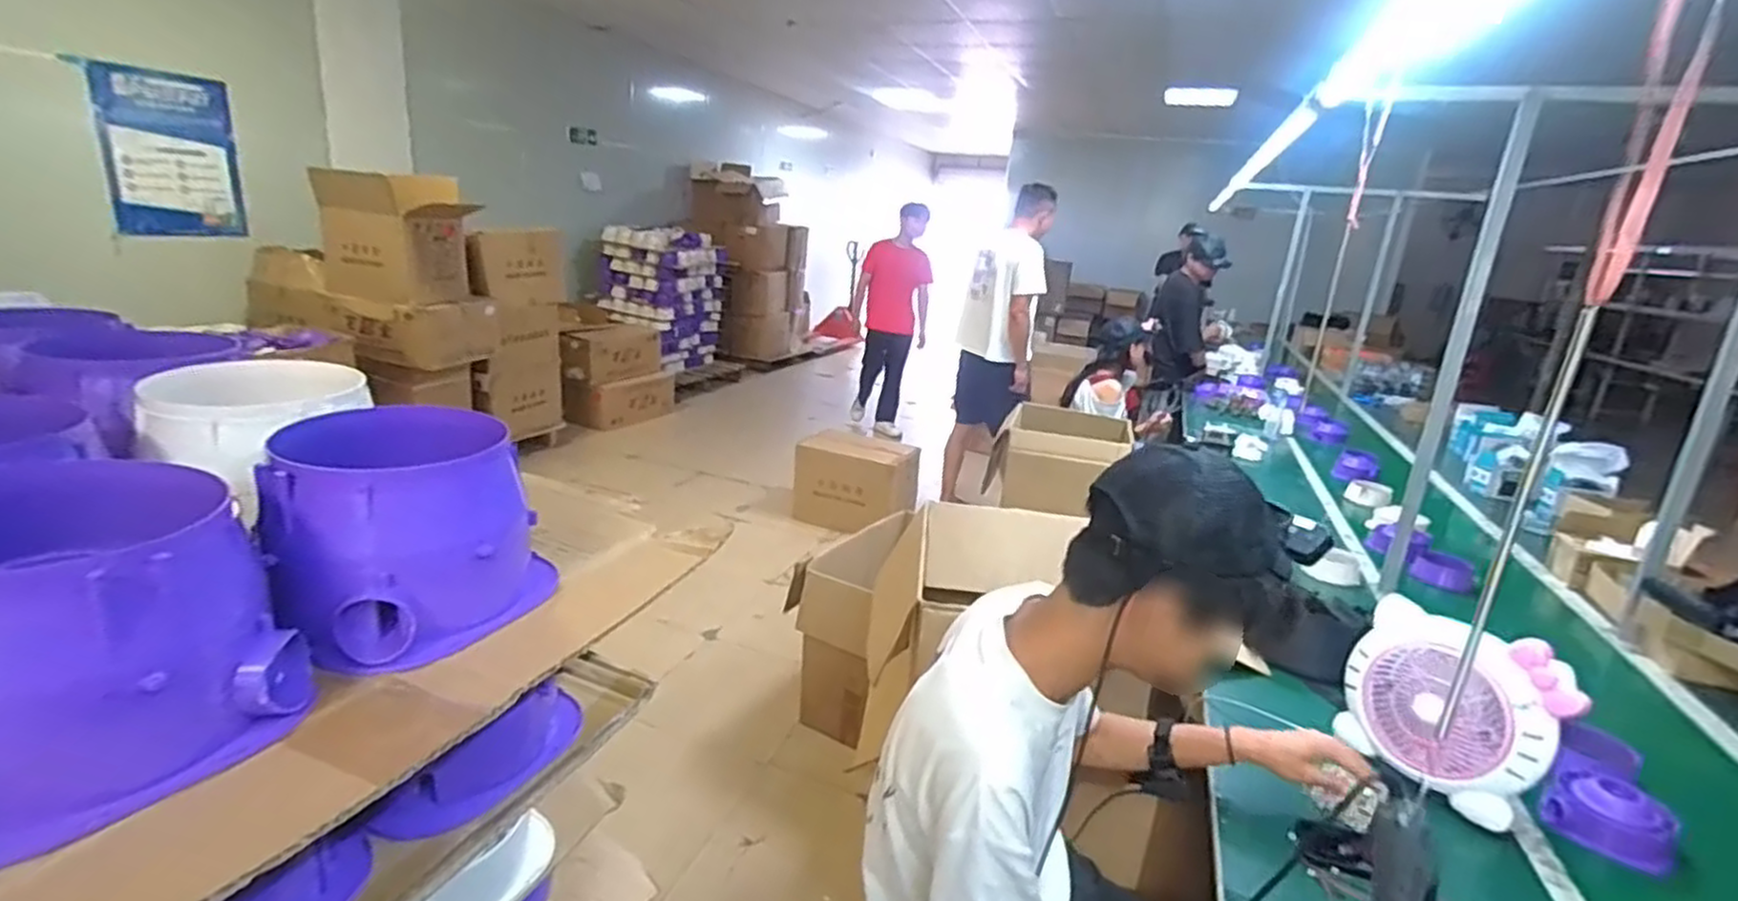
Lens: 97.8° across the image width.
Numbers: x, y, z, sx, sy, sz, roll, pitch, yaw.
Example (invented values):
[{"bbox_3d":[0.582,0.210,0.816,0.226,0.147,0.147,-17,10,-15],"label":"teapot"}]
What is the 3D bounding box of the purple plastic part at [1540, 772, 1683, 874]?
[{"bbox_3d":[1.049,0.513,1.073,0.113,0.051,0.133,-12,24,-44],"label":"purple plastic part"}]

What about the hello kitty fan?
[{"bbox_3d":[0.876,0.387,1.138,0.115,0.255,0.263,-8,21,-35],"label":"hello kitty fan"}]

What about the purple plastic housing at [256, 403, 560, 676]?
[{"bbox_3d":[-0.247,0.041,0.415,0.124,0.105,0.112,-6,19,-30],"label":"purple plastic housing"}]

